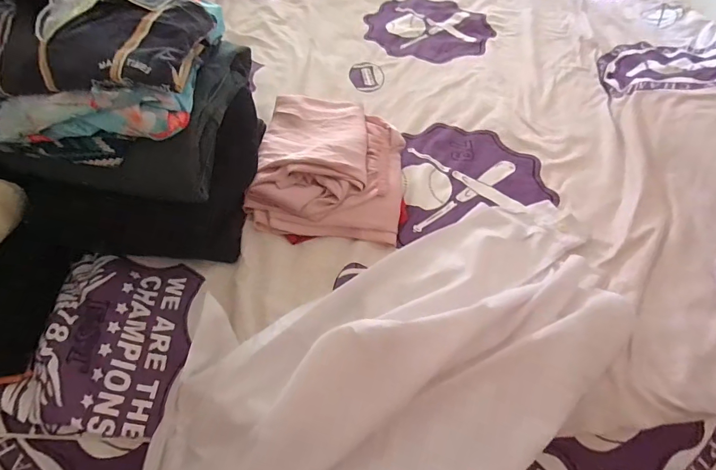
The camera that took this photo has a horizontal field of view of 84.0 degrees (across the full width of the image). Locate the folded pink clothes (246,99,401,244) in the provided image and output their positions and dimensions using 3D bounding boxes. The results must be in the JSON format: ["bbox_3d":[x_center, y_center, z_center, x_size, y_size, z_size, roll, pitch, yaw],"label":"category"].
[{"bbox_3d":[-0.046,-0.129,0.678,0.237,0.071,0.288,3,52,0],"label":"folded pink clothes"}]

